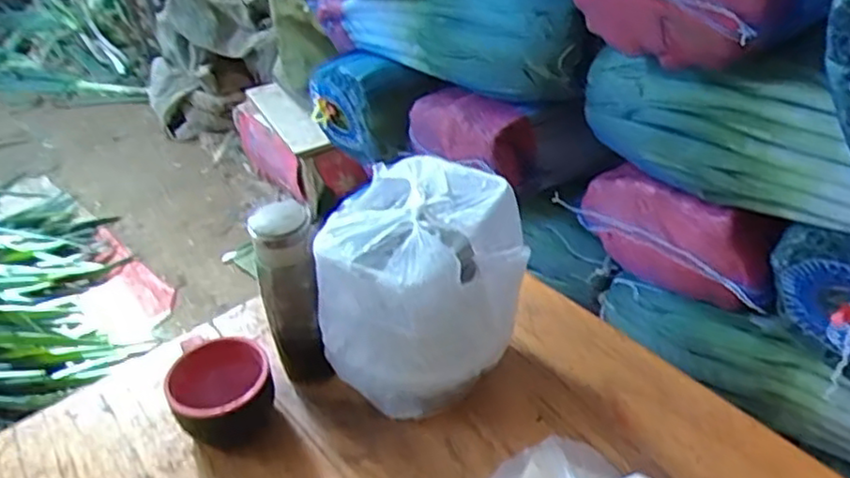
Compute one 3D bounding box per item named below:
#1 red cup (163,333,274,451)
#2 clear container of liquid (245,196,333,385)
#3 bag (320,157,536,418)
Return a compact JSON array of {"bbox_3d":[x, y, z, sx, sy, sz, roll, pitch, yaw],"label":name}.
[{"bbox_3d":[-0.195,0.148,0.679,0.088,0.073,0.096,-13,39,-8],"label":"red cup"},{"bbox_3d":[-0.123,0.059,0.684,0.058,0.191,0.060,-3,39,4],"label":"clear container of liquid"},{"bbox_3d":[-0.007,0.054,0.670,0.177,0.207,0.161,-10,39,-4],"label":"bag"}]

